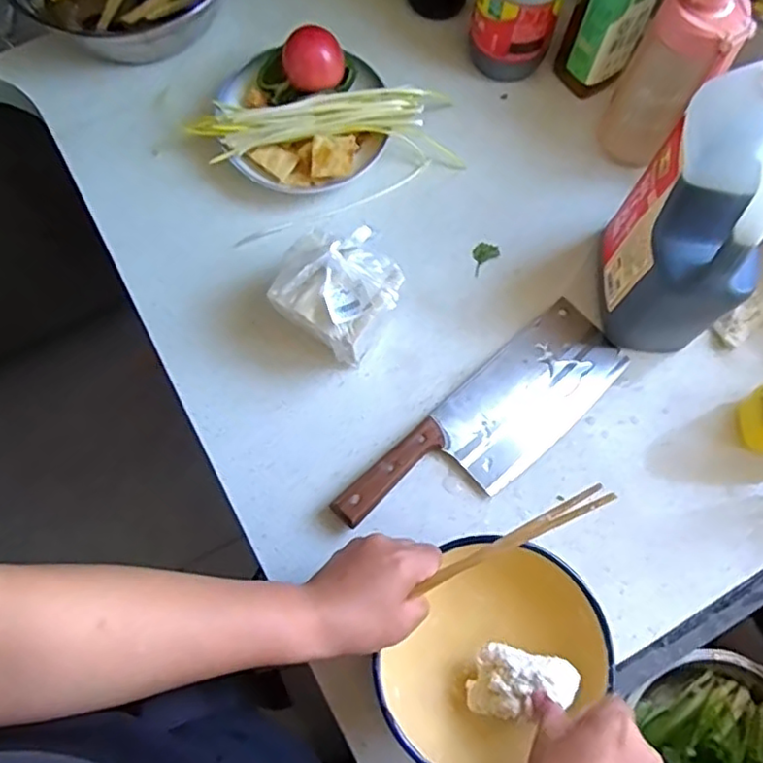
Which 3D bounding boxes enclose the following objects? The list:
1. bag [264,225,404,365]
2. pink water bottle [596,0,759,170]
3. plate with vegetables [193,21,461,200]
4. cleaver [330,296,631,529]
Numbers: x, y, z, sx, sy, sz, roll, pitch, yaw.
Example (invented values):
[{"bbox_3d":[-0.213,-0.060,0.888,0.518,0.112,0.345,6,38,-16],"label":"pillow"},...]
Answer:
[{"bbox_3d":[-0.035,-0.073,0.565,0.095,0.103,0.094,39,78,13],"label":"bag"},{"bbox_3d":[0.258,-0.272,0.579,0.073,0.188,0.064,40,77,10],"label":"pink water bottle"},{"bbox_3d":[-0.053,-0.262,0.631,0.238,0.076,0.138,-1,74,-1],"label":"plate with vegetables"},{"bbox_3d":[0.098,0.042,0.571,0.292,0.028,0.094,-41,79,-11],"label":"cleaver"}]

